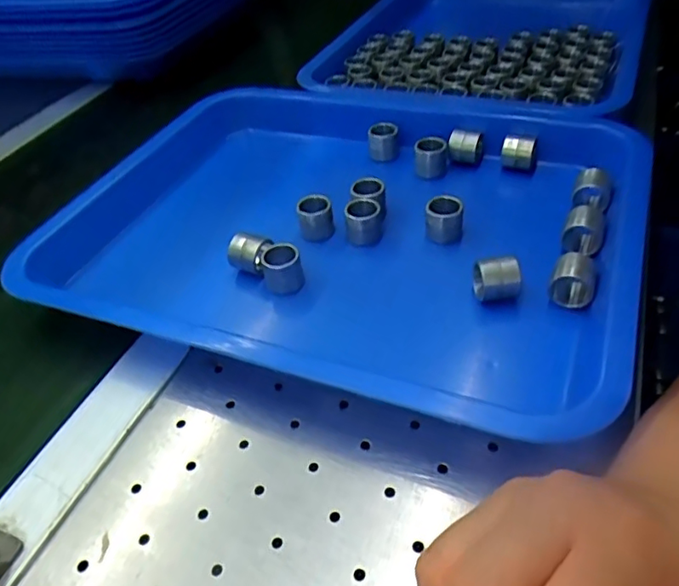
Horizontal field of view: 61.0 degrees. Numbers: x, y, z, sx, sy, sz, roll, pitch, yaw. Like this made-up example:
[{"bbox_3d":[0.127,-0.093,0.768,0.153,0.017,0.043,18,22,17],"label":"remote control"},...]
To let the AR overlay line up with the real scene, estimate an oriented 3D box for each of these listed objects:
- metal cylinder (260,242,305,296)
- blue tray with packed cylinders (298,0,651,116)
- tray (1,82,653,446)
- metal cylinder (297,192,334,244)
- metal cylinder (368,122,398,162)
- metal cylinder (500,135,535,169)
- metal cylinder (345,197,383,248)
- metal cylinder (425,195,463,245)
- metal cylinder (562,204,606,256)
[{"bbox_3d":[-0.038,-0.015,0.380,0.024,0.030,0.025,-14,43,-7],"label":"metal cylinder"},{"bbox_3d":[0.172,-0.270,0.654,0.307,0.071,0.401,16,47,23],"label":"blue tray with packed cylinders"},{"bbox_3d":[0.004,-0.054,0.412,0.368,0.041,0.305,13,46,20],"label":"tray"},{"bbox_3d":[-0.017,-0.053,0.415,0.023,0.027,0.026,-12,43,-5],"label":"metal cylinder"},{"bbox_3d":[0.037,-0.131,0.496,0.024,0.025,0.022,-4,43,4],"label":"metal cylinder"},{"bbox_3d":[0.143,-0.112,0.463,0.024,0.032,0.032,8,45,16],"label":"metal cylinder"},{"bbox_3d":[0.017,-0.050,0.409,0.024,0.023,0.031,-2,43,6],"label":"metal cylinder"},{"bbox_3d":[0.072,-0.050,0.401,0.024,0.027,0.027,1,43,9],"label":"metal cylinder"},{"bbox_3d":[0.160,-0.042,0.376,0.024,0.022,0.027,10,45,18],"label":"metal cylinder"}]

